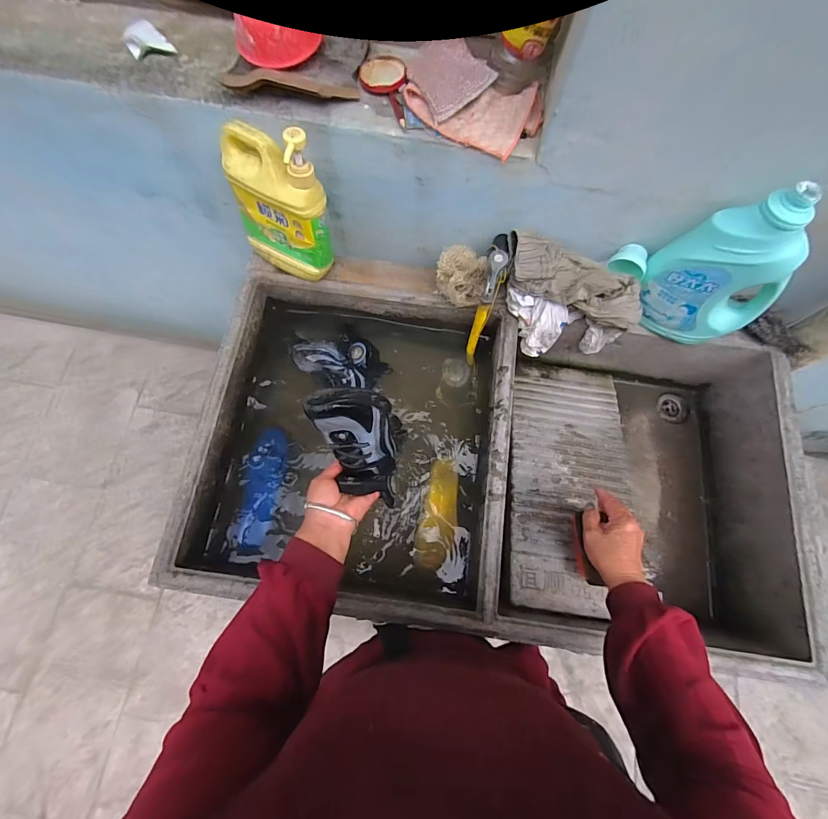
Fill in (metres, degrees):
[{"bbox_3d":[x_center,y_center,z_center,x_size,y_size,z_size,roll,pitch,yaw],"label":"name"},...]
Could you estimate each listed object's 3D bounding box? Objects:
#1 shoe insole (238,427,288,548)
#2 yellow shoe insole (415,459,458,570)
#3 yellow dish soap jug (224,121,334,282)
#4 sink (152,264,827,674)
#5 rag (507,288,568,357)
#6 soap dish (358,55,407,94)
[{"bbox_3d":[-0.268,0.134,0.689,0.060,0.017,0.204,6,73,1],"label":"shoe insole"},{"bbox_3d":[0.046,0.181,0.678,0.062,0.009,0.179,14,73,3],"label":"yellow shoe insole"},{"bbox_3d":[-0.206,-0.310,0.592,0.151,0.218,0.084,34,75,9],"label":"yellow dish soap jug"},{"bbox_3d":[0.134,0.087,0.711,0.965,0.179,0.551,9,73,1],"label":"sink"},{"bbox_3d":[0.212,-0.151,0.697,0.118,0.088,0.066,20,73,5],"label":"rag"},{"bbox_3d":[-0.042,-0.467,0.538,0.063,0.012,0.063,1,74,-2],"label":"soap dish"}]

